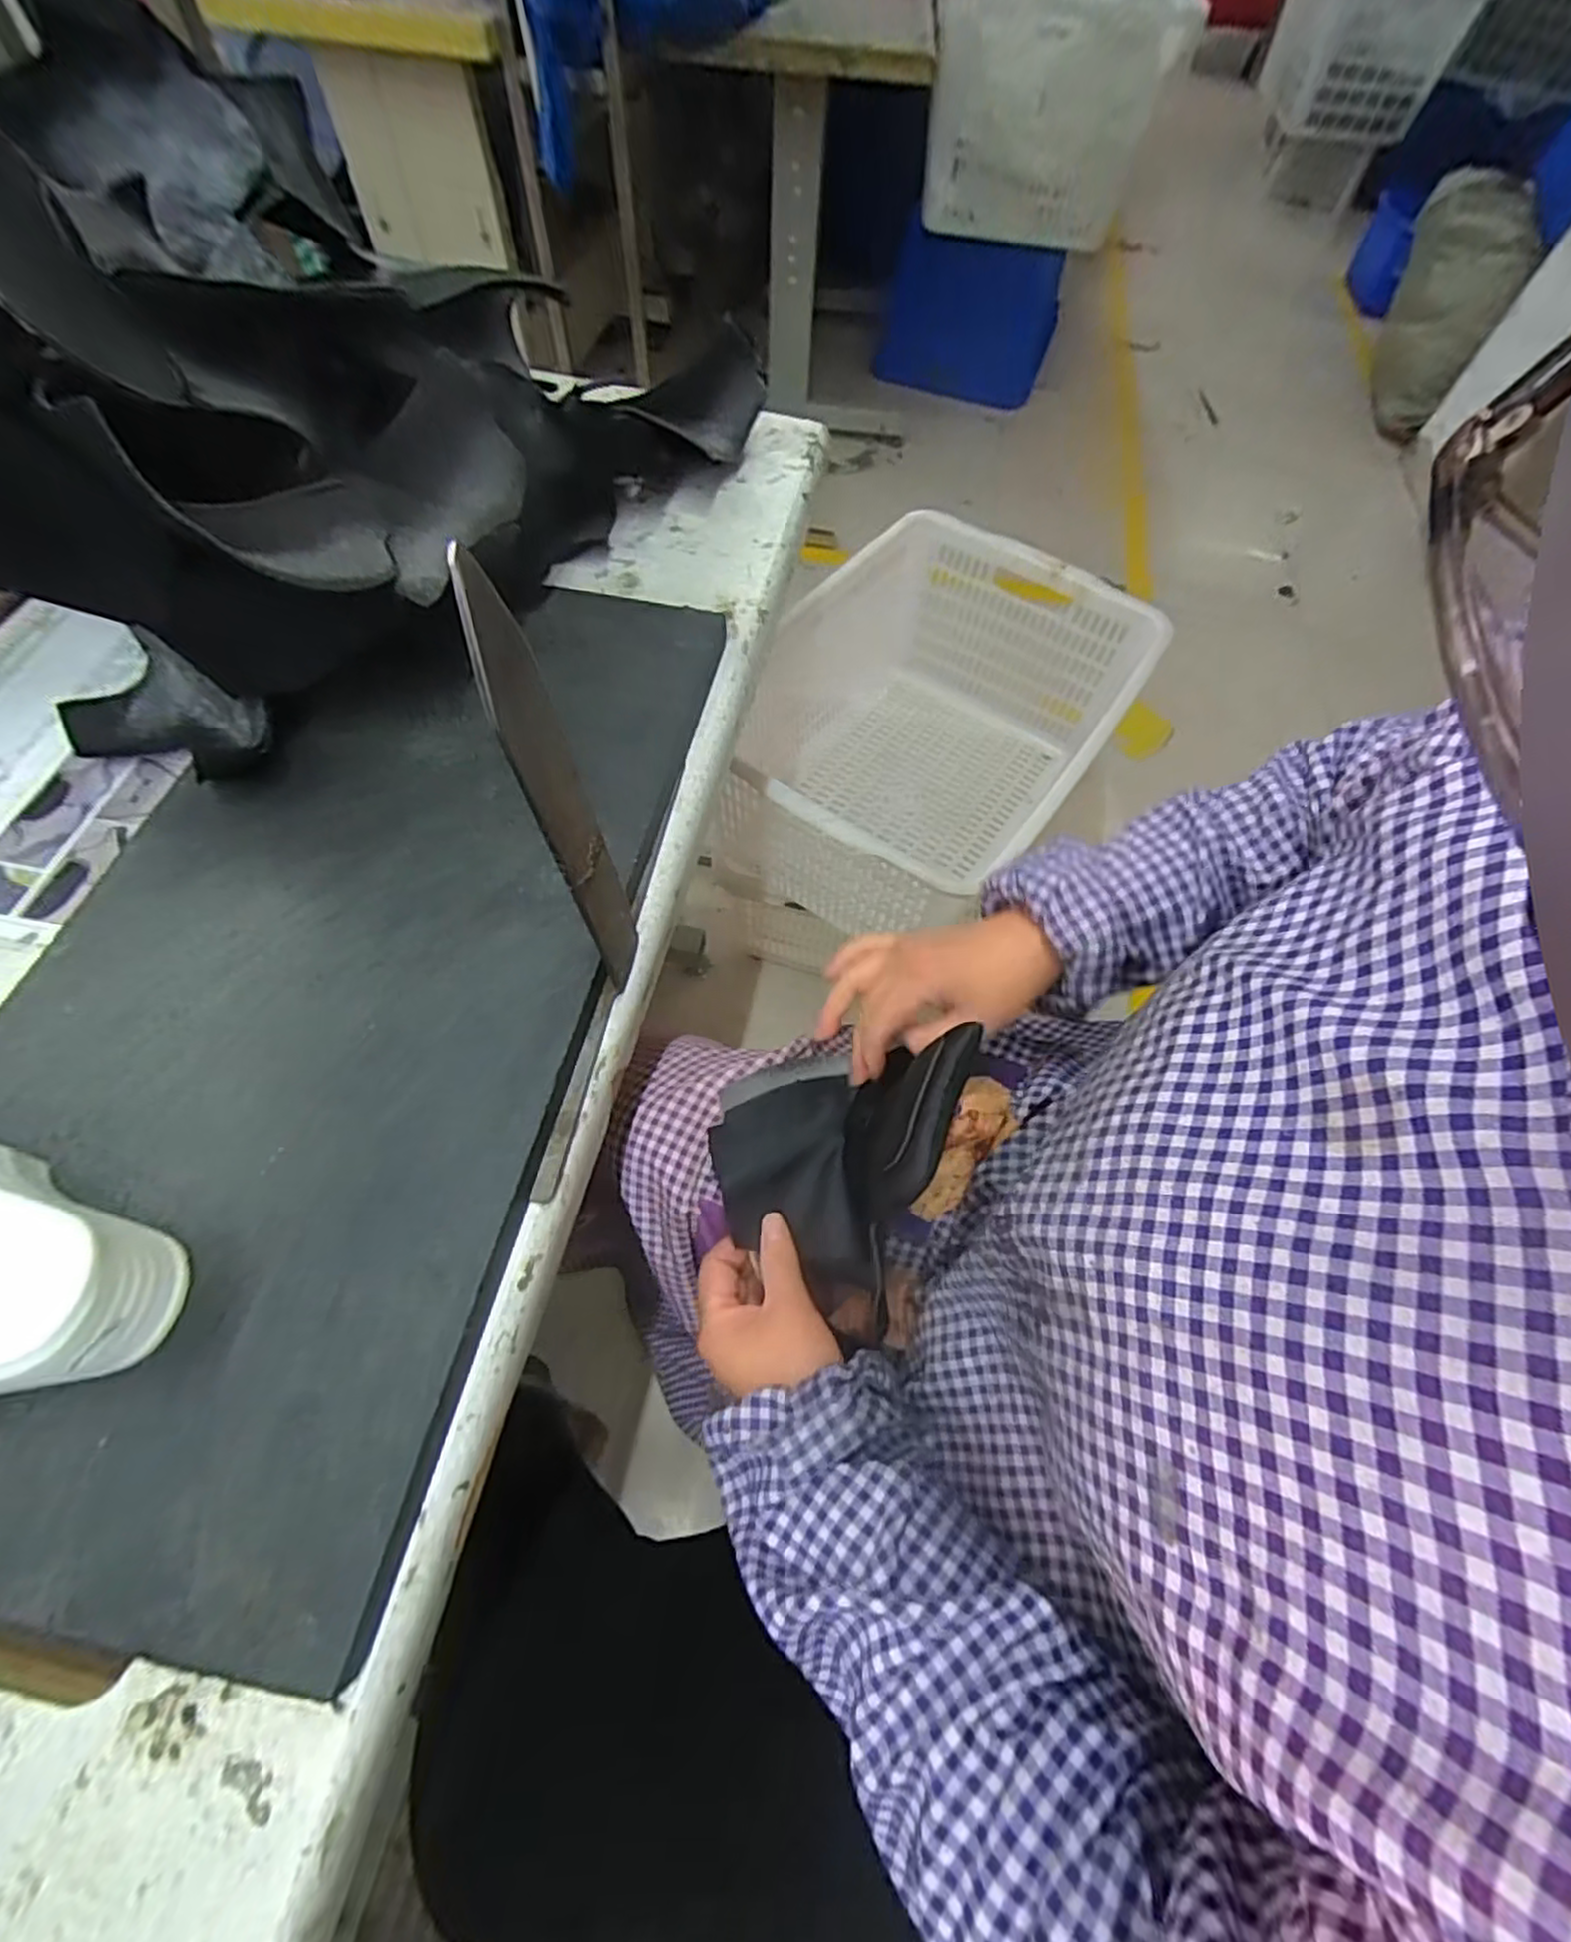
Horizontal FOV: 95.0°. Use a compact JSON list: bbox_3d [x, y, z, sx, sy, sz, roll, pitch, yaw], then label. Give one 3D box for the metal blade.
[{"bbox_3d":[-0.092,-0.063,0.307,0.004,0.223,0.039,10,62,7],"label":"metal blade"}]

